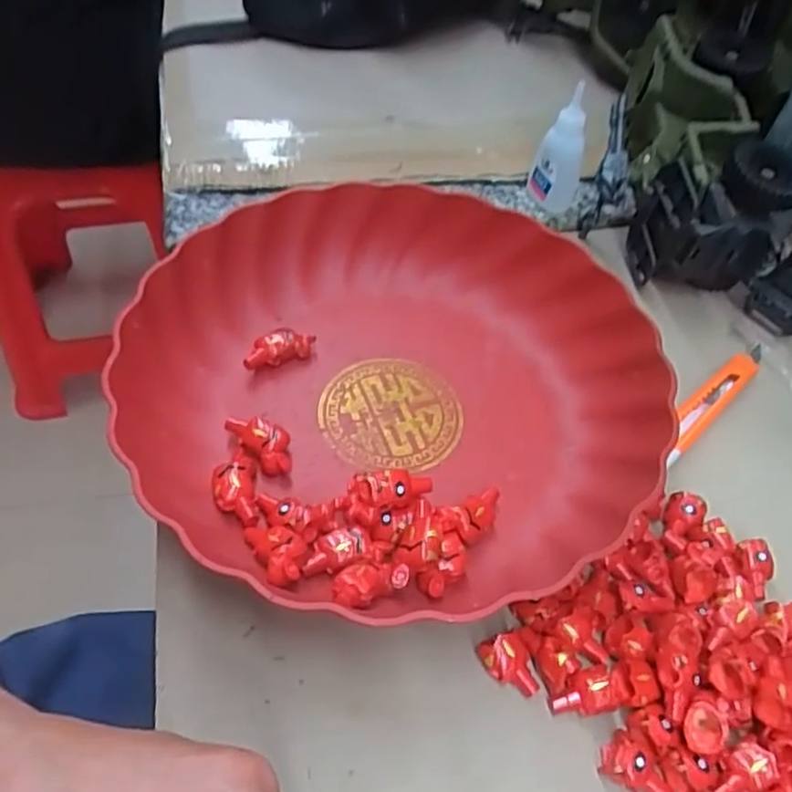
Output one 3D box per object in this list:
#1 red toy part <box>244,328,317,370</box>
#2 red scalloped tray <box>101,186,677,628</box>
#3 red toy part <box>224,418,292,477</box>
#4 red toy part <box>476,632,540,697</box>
[{"bbox_3d":[-0.061,-0.024,0.360,0.038,0.018,0.012,-21,57,-20],"label":"red toy part"},{"bbox_3d":[0.000,-0.008,0.330,0.242,0.046,0.230,-24,58,-22],"label":"red scalloped tray"},{"bbox_3d":[-0.062,0.021,0.324,0.036,0.015,0.017,38,58,23],"label":"red toy part"},{"bbox_3d":[0.044,0.105,0.269,0.019,0.014,0.021,-10,53,-12],"label":"red toy part"}]

